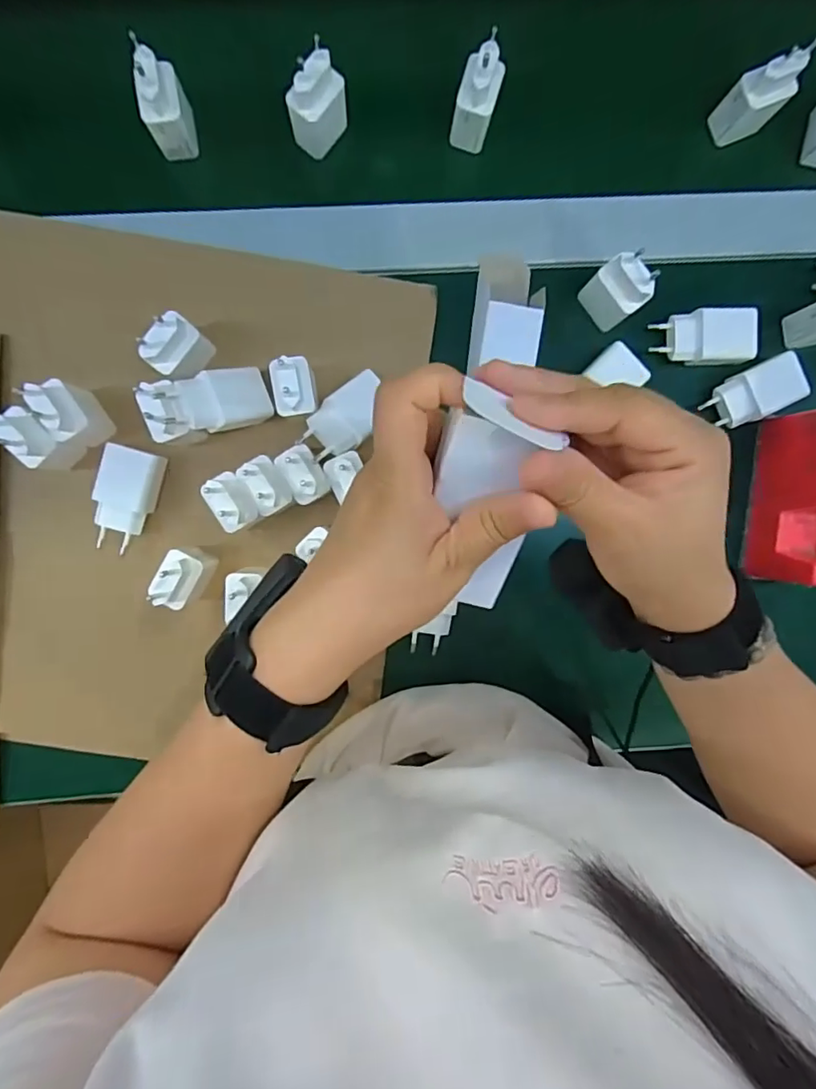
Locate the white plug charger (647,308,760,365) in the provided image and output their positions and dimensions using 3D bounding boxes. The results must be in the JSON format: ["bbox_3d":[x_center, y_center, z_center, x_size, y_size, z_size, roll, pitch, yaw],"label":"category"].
[{"bbox_3d":[0.234,-0.163,0.440,0.074,0.026,0.041,-3,95,-3],"label":"white plug charger"}]

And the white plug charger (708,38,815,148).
[{"bbox_3d":[0.270,-0.343,0.421,0.039,0.071,0.030,-30,96,0],"label":"white plug charger"}]

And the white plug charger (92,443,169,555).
[{"bbox_3d":[-0.214,-0.035,0.422,0.037,0.029,0.077,15,94,-4],"label":"white plug charger"}]

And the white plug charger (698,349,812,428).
[{"bbox_3d":[0.278,-0.121,0.446,0.072,0.028,0.039,-26,96,-1],"label":"white plug charger"}]

